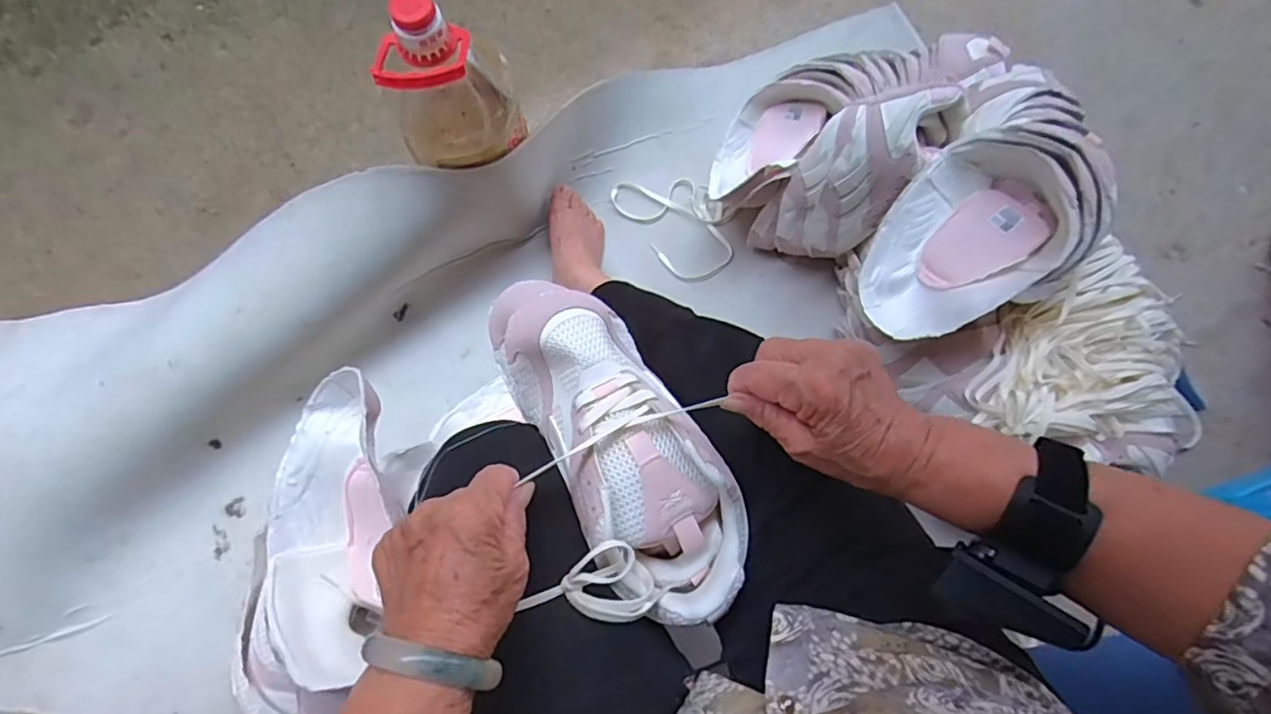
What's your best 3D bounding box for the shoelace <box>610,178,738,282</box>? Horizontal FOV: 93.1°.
[{"bbox_3d":[0.066,-0.204,0.875,0.127,0.013,0.197,-35,73,-10],"label":"shoelace"}]

